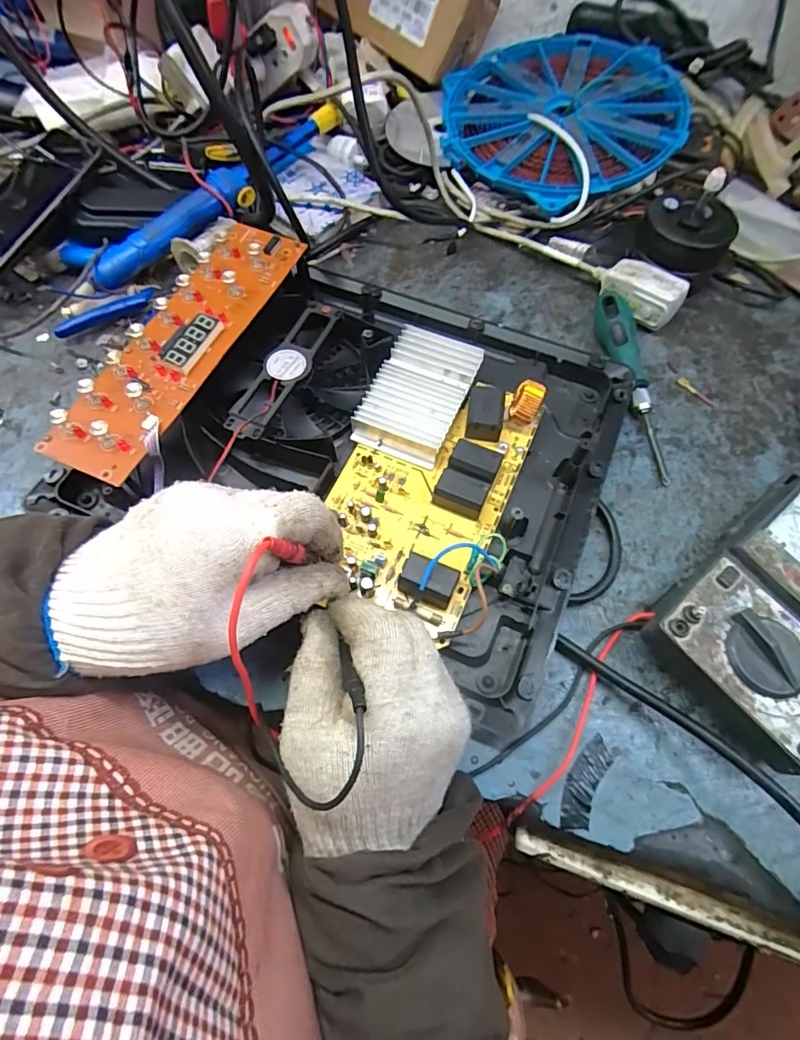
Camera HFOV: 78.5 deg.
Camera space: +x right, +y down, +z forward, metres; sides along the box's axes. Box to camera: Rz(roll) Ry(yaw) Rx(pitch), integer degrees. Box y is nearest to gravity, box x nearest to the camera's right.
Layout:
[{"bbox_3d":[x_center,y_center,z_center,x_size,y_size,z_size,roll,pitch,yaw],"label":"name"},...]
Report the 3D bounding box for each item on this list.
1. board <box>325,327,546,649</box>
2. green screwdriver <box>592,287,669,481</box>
[{"bbox_3d":[0.023,-0.041,0.354,0.124,0.034,0.217,16,66,7],"label":"board"},{"bbox_3d":[0.194,-0.118,0.411,0.027,0.032,0.180,-3,65,-2],"label":"green screwdriver"}]

